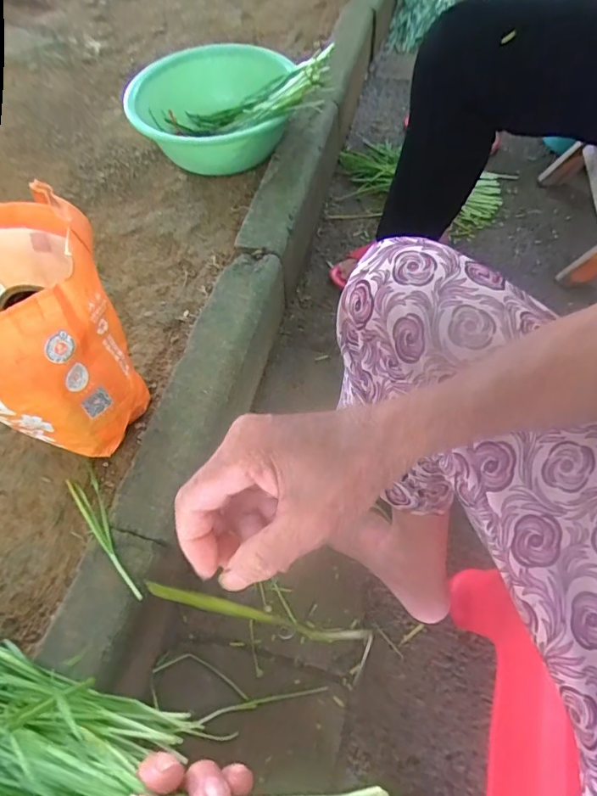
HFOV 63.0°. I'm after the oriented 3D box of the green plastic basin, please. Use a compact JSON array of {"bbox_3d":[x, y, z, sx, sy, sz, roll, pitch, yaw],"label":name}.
[{"bbox_3d":[-0.187,-0.619,1.065,0.314,0.158,0.314,-1,57,1],"label":"green plastic basin"}]

